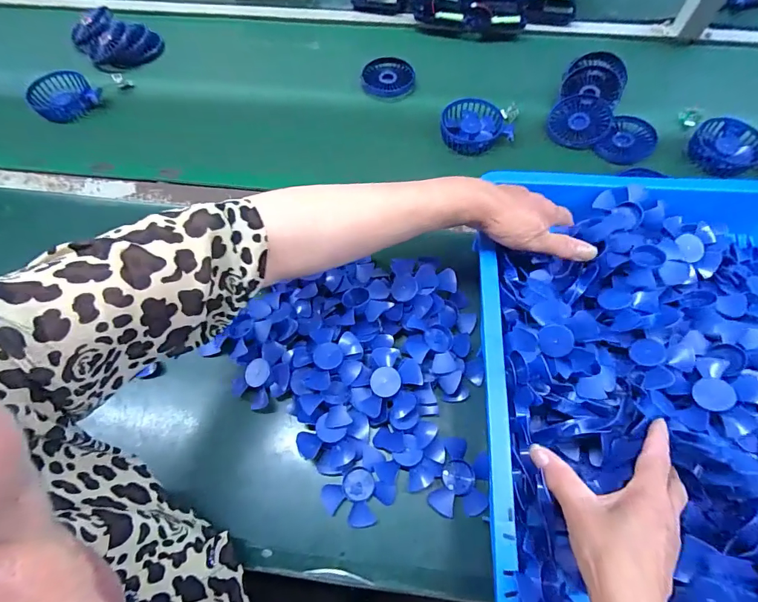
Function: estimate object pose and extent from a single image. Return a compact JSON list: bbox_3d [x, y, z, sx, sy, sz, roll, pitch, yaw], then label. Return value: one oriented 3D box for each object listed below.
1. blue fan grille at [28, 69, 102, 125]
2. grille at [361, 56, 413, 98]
[{"bbox_3d":[-0.501,-0.326,0.658,0.089,0.041,0.098,-36,68,-16],"label":"blue fan grille"},{"bbox_3d":[0.014,-0.374,0.684,0.085,0.019,0.083,-7,64,-3],"label":"grille"}]

